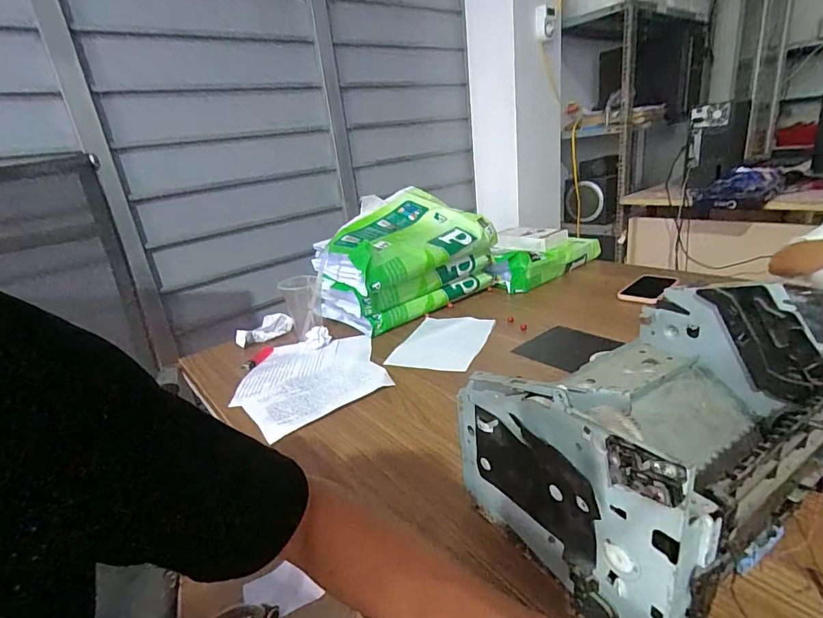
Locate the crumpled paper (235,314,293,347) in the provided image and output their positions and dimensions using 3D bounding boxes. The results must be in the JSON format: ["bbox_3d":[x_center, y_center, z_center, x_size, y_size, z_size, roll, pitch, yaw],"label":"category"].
[{"bbox_3d":[-0.307,0.043,0.913,0.120,0.037,0.036,-21,25,-32],"label":"crumpled paper"}]

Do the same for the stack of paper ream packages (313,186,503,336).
[{"bbox_3d":[-0.029,-0.111,0.961,0.357,0.231,0.265,-24,26,-37],"label":"stack of paper ream packages"}]

